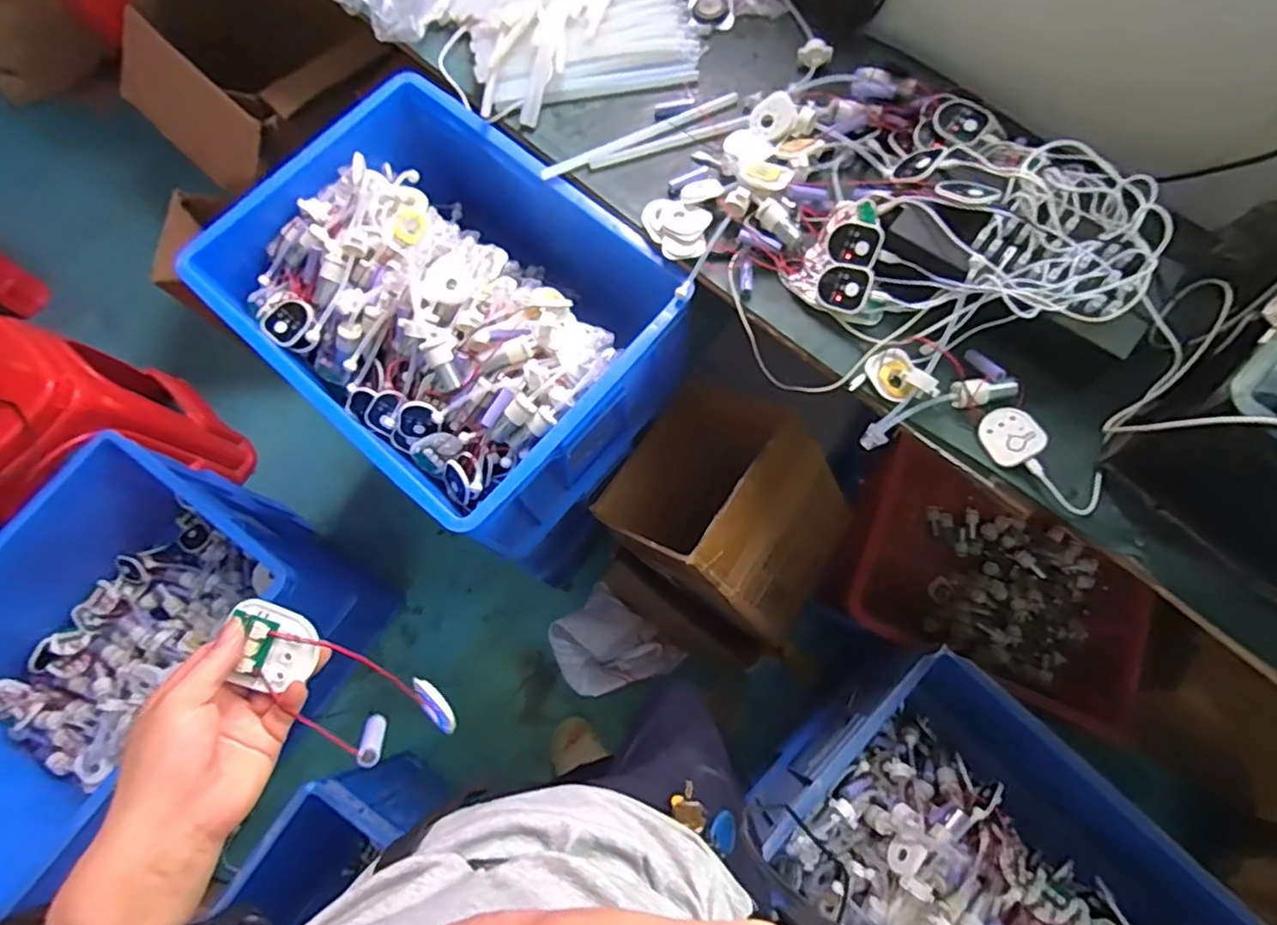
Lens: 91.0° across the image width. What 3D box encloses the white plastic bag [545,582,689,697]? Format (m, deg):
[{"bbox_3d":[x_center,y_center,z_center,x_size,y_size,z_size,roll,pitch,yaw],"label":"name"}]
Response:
[{"bbox_3d":[-0.054,0.373,1.234,0.223,0.214,0.181,39,77,13],"label":"white plastic bag"}]

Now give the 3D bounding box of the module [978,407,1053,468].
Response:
[{"bbox_3d":[0.376,-0.027,0.634,0.059,0.007,0.059,-37,57,12],"label":"module"}]

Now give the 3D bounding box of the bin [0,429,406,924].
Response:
[{"bbox_3d":[-0.848,0.350,1.130,0.439,0.474,0.592,36,77,12],"label":"bin"}]

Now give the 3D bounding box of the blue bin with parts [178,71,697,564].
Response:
[{"bbox_3d":[-0.239,-0.208,0.893,0.541,0.291,0.447,39,77,13],"label":"blue bin with parts"}]

